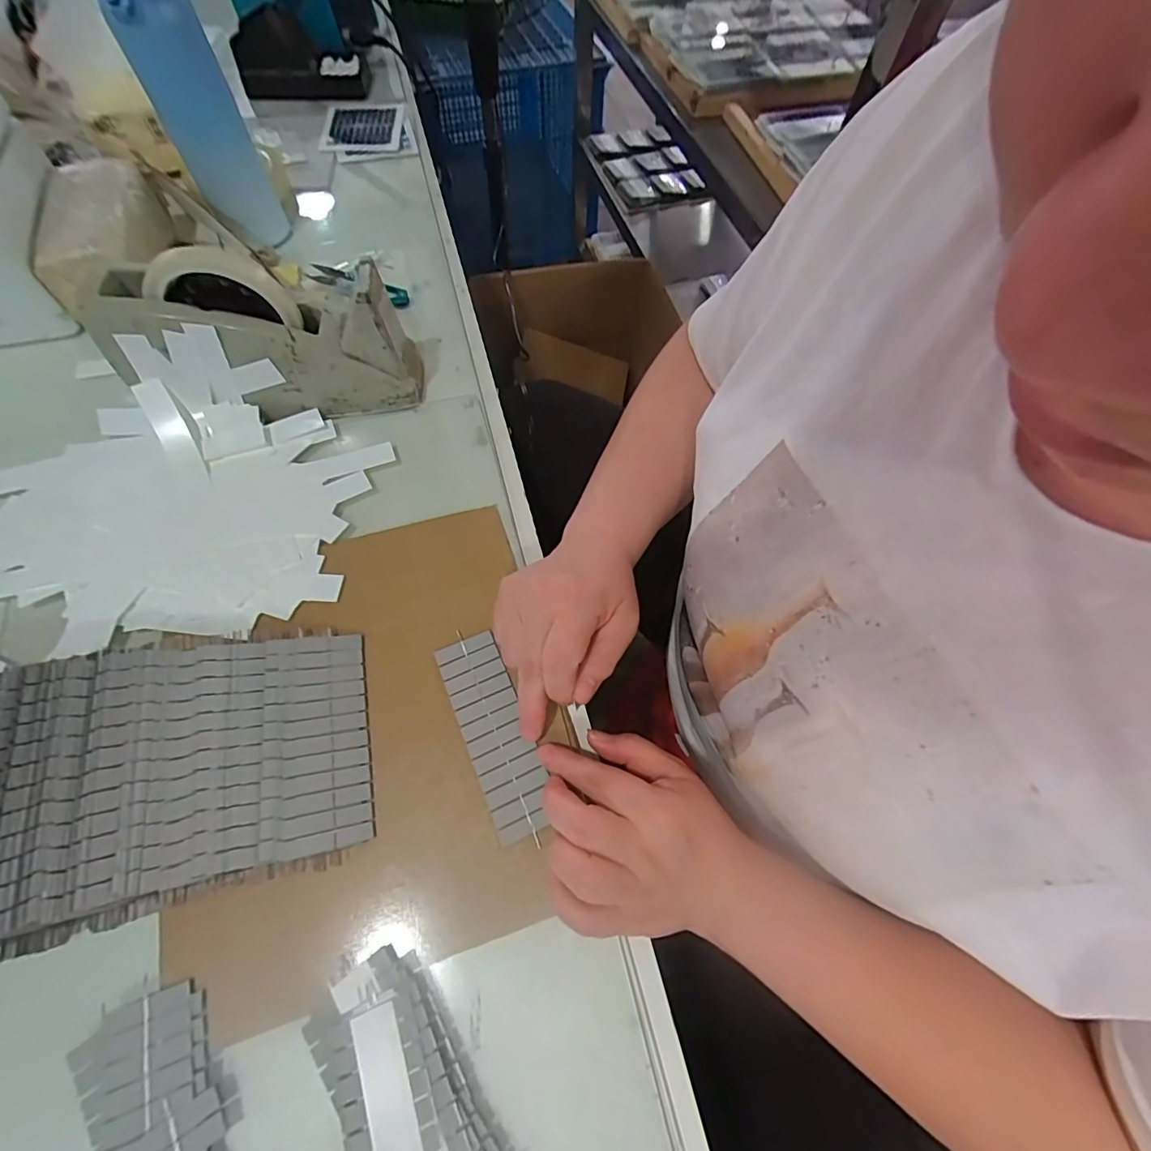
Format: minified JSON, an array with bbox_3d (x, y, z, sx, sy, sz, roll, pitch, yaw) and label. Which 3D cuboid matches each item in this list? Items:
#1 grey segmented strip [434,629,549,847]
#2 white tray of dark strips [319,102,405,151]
[{"bbox_3d":[-0.051,0.096,0.328,0.039,0.004,0.125,-20,65,-11],"label":"grey segmented strip"},{"bbox_3d":[-0.267,-0.569,0.661,0.100,0.014,0.102,-5,63,-4],"label":"white tray of dark strips"}]

